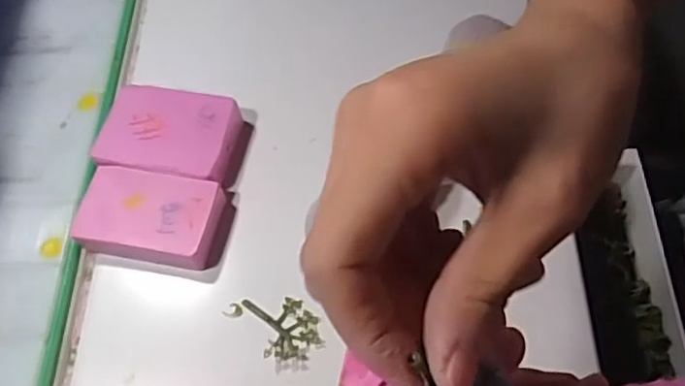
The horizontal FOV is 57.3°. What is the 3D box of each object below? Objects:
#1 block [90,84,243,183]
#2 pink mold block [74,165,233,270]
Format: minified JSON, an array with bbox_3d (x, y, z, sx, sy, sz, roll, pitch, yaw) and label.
[{"bbox_3d":[-0.099,-0.033,0.359,0.075,0.016,0.053,9,62,8],"label":"block"},{"bbox_3d":[-0.101,0.013,0.336,0.075,0.017,0.047,8,62,8],"label":"pink mold block"}]

